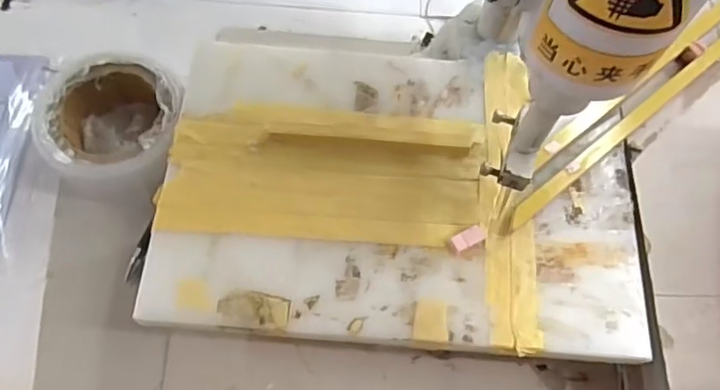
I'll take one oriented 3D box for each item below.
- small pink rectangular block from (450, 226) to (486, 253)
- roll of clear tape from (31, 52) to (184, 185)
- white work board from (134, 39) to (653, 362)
[{"bbox_3d":[0.066,0.027,0.365,0.021,0.007,0.011,-25,71,-12],"label":"small pink rectangular block"},{"bbox_3d":[-0.175,-0.052,0.432,0.096,0.053,0.100,1,68,-2],"label":"roll of clear tape"},{"bbox_3d":[0.026,-0.005,0.379,0.292,0.008,0.195,4,68,0],"label":"white work board"}]

